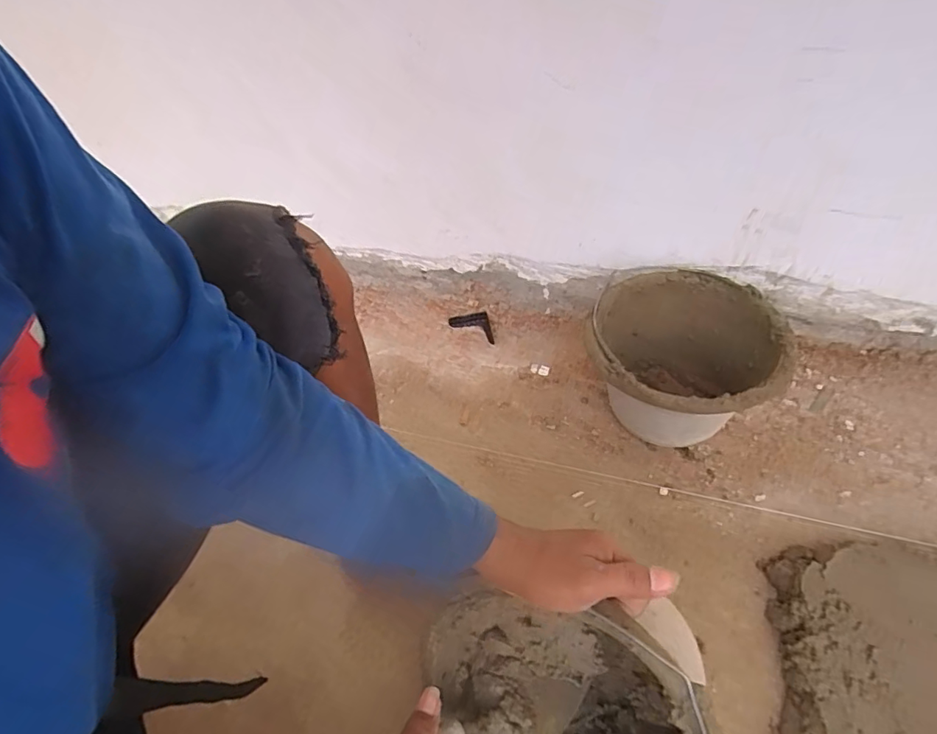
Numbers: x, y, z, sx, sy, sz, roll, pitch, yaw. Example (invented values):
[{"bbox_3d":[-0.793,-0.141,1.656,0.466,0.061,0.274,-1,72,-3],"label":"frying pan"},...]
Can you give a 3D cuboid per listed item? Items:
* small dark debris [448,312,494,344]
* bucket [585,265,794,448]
[{"bbox_3d":[0.014,-0.084,0.971,0.104,0.020,0.045,25,53,28],"label":"small dark debris"},{"bbox_3d":[0.296,0.012,0.736,0.247,0.175,0.255,-4,45,4],"label":"bucket"}]

